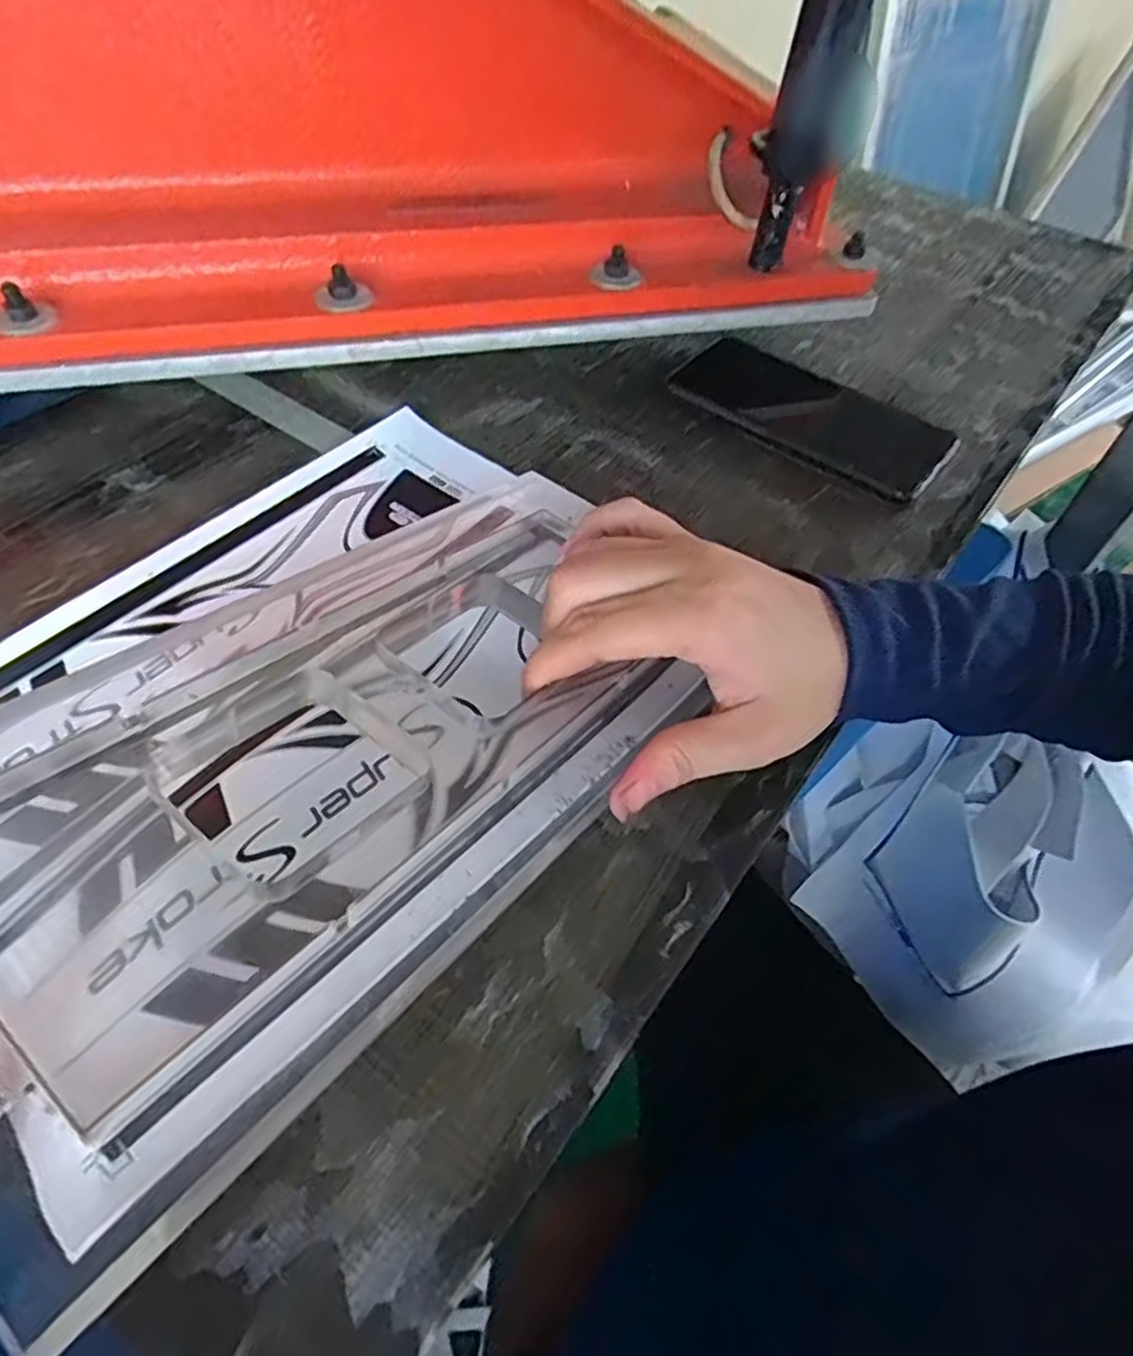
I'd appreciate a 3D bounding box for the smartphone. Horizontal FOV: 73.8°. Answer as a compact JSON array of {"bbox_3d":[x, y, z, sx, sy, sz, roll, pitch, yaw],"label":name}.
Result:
[{"bbox_3d":[0.140,-0.158,0.451,0.167,0.014,0.073,31,57,19],"label":"smartphone"}]

